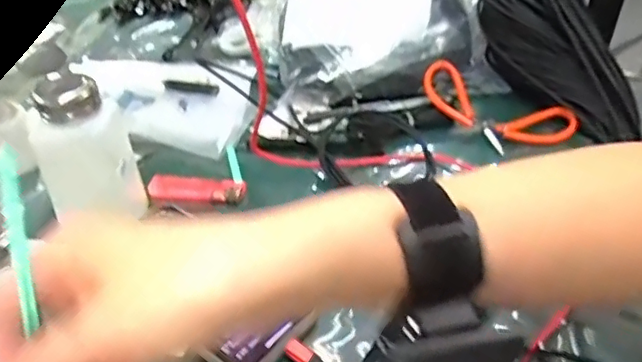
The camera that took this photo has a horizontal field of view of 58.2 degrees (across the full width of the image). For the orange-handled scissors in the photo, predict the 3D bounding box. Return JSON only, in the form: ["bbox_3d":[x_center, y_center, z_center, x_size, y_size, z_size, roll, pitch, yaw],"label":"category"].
[{"bbox_3d":[0.158,-0.066,0.535,0.144,0.025,0.064,27,44,16],"label":"orange-handled scissors"}]

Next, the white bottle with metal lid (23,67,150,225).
[{"bbox_3d":[-0.162,-0.011,0.408,0.054,0.120,0.053,-3,38,-1],"label":"white bottle with metal lid"}]

